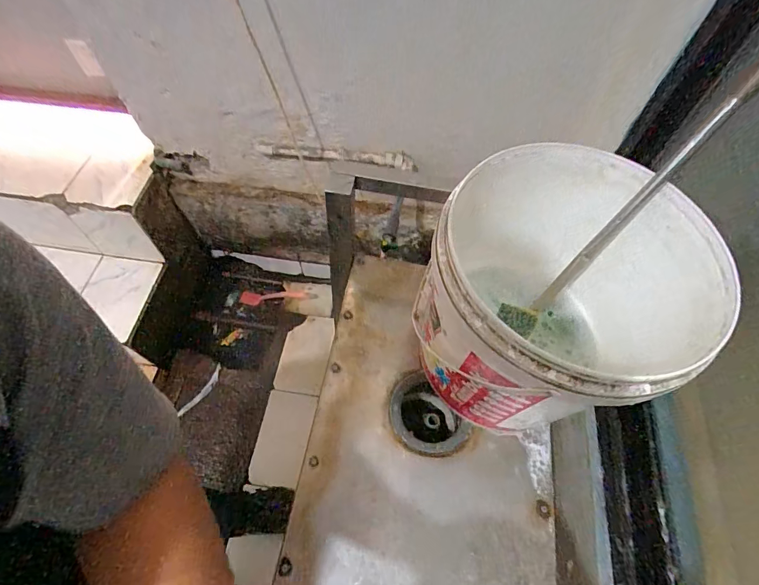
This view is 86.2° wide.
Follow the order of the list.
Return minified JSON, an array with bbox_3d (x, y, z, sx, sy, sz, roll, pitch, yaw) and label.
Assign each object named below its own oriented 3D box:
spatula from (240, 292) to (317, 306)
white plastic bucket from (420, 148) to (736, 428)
[{"bbox_3d":[-0.411,0.018,1.611,0.352,0.038,0.049,-3,58,23],"label":"spatula"},{"bbox_3d":[0.216,0.017,0.548,0.302,0.280,0.303,0,61,0],"label":"white plastic bucket"}]

